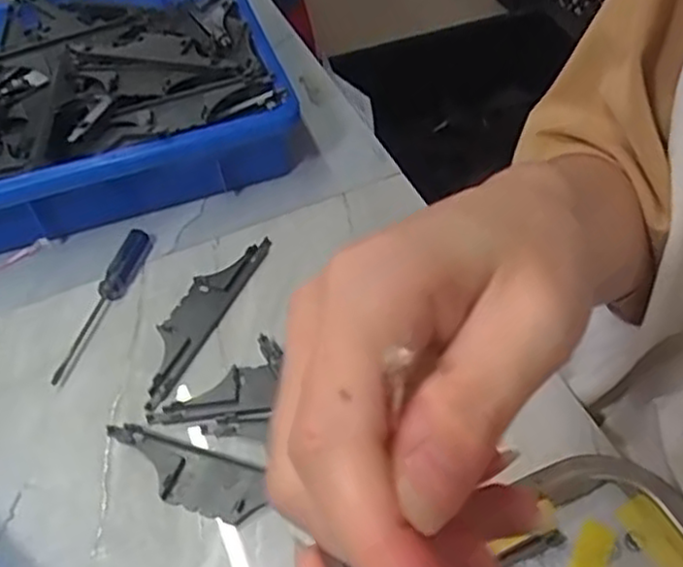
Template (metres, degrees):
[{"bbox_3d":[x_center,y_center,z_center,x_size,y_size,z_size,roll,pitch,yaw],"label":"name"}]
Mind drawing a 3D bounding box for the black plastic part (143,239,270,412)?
[{"bbox_3d":[-0.088,0.017,0.450,0.031,0.006,0.132,17,53,19],"label":"black plastic part"}]

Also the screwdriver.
[{"bbox_3d":[-0.149,0.011,0.454,0.017,0.016,0.114,10,51,14],"label":"screwdriver"}]

